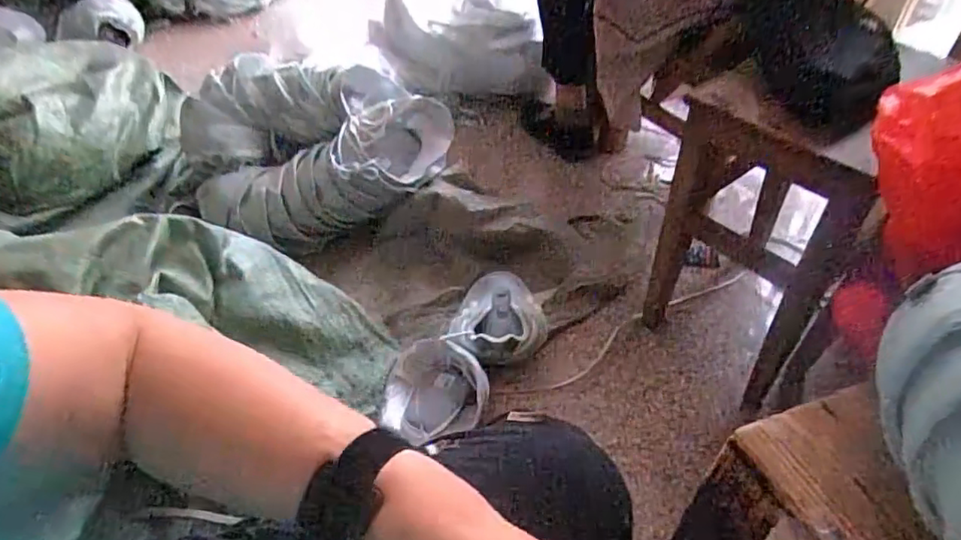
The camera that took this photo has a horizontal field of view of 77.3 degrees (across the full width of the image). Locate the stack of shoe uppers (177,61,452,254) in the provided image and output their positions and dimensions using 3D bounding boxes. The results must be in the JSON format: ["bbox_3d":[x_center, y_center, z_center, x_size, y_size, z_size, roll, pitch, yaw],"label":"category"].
[{"bbox_3d":[-0.295,-0.224,1.148,0.464,0.264,0.279,0,46,3],"label":"stack of shoe uppers"}]

